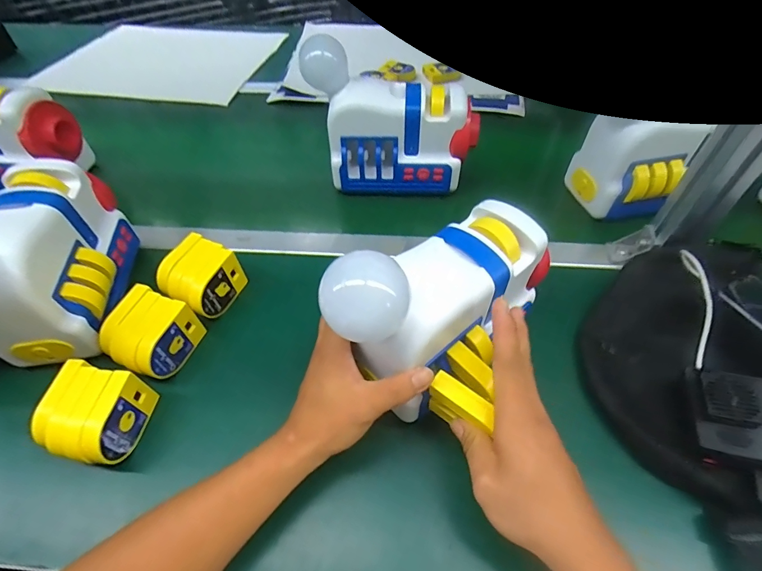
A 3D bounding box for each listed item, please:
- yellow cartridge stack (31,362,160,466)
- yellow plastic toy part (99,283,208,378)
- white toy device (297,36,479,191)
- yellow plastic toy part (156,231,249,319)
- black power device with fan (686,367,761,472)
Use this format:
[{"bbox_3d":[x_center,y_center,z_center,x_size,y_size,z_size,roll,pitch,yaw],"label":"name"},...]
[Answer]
[{"bbox_3d":[-0.270,0.122,0.373,0.071,0.057,0.081,5,51,5],"label":"yellow cartridge stack"},{"bbox_3d":[-0.247,0.053,0.426,0.075,0.052,0.082,19,54,16],"label":"yellow plastic toy part"},{"bbox_3d":[0.018,-0.210,0.540,0.214,0.194,0.069,0,51,2],"label":"white toy device"},{"bbox_3d":[-0.214,-0.006,0.474,0.070,0.062,0.078,19,54,16],"label":"yellow plastic toy part"},{"bbox_3d":[0.315,0.120,0.353,0.071,0.044,0.076,10,52,9],"label":"black power device with fan"}]

